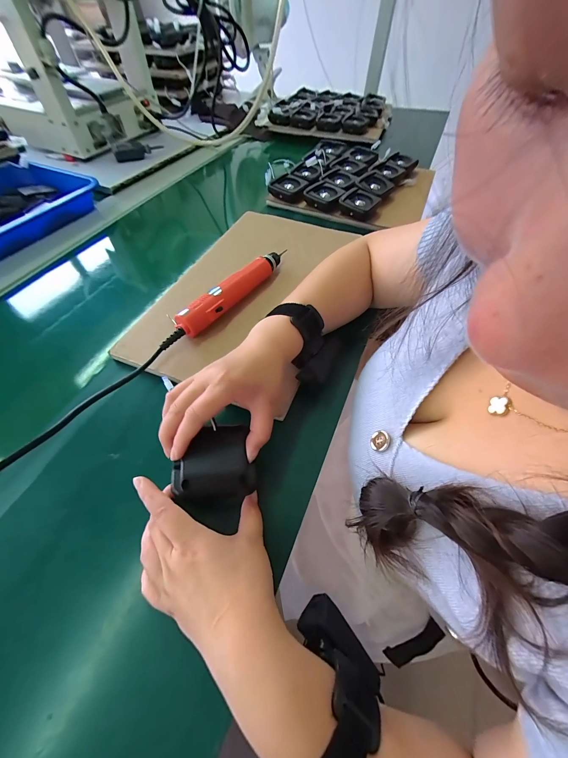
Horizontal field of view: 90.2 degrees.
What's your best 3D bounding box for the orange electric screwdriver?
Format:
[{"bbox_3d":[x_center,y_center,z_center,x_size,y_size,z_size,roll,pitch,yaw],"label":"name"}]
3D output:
[{"bbox_3d":[-0.069,-0.125,0.407,0.030,0.036,0.199,33,60,19],"label":"orange electric screwdriver"}]

